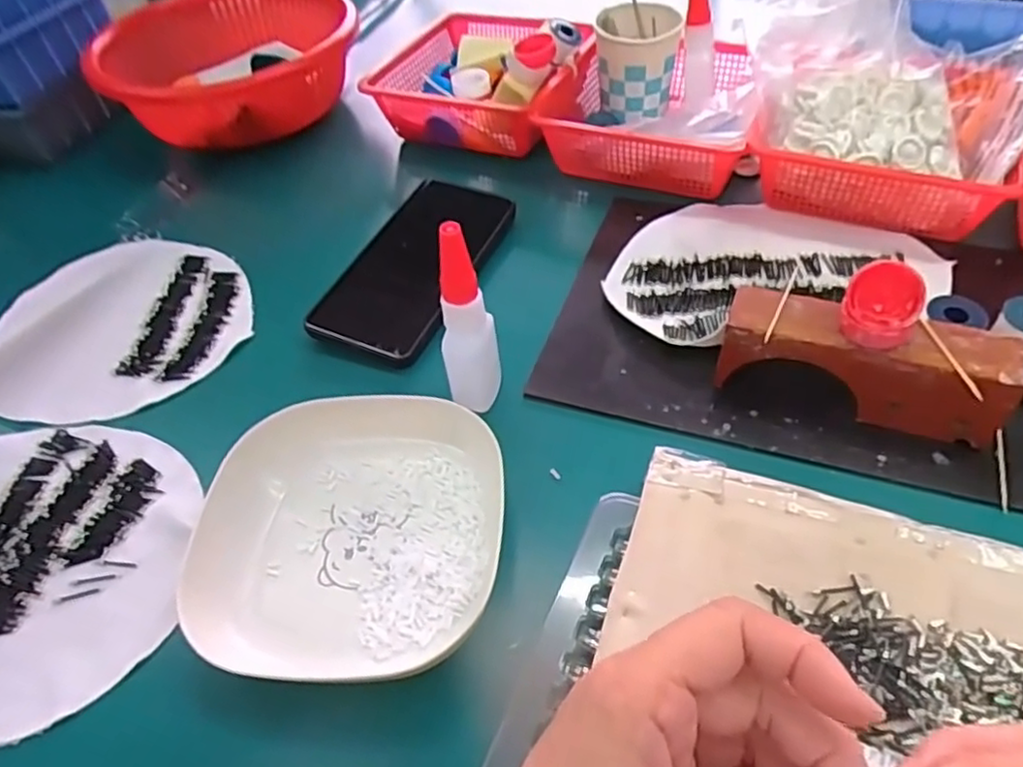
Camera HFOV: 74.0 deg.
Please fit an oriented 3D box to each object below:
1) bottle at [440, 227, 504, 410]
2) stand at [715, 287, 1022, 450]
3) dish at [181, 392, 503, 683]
[{"bbox_3d":[-0.022,-0.028,0.349,0.028,0.117,0.021,-7,49,0],"label":"bottle"},{"bbox_3d":[0.176,-0.010,0.344,0.131,0.045,0.033,13,52,17],"label":"stand"},{"bbox_3d":[-0.076,0.062,0.330,0.136,0.024,0.147,-3,46,2],"label":"dish"}]

